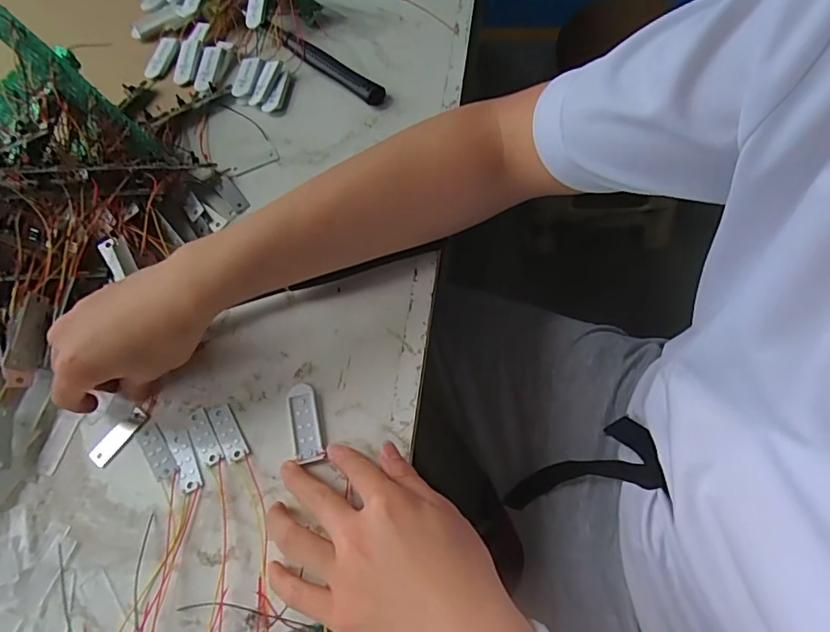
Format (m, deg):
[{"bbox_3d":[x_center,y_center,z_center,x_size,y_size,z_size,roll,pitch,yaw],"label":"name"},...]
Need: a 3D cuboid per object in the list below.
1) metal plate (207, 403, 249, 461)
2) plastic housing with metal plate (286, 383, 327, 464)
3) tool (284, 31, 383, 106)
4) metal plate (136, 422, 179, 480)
[{"bbox_3d":[-0.136,0.083,0.369,0.015,0.004,0.047,-32,65,-9],"label":"metal plate"},{"bbox_3d":[-0.080,0.077,0.368,0.021,0.004,0.057,-14,65,-5],"label":"plastic housing with metal plate"},{"bbox_3d":[-0.087,-0.253,0.524,0.141,0.019,0.025,39,74,22],"label":"tool"},{"bbox_3d":[-0.187,0.097,0.366,0.016,0.004,0.045,-34,65,-10],"label":"metal plate"}]

